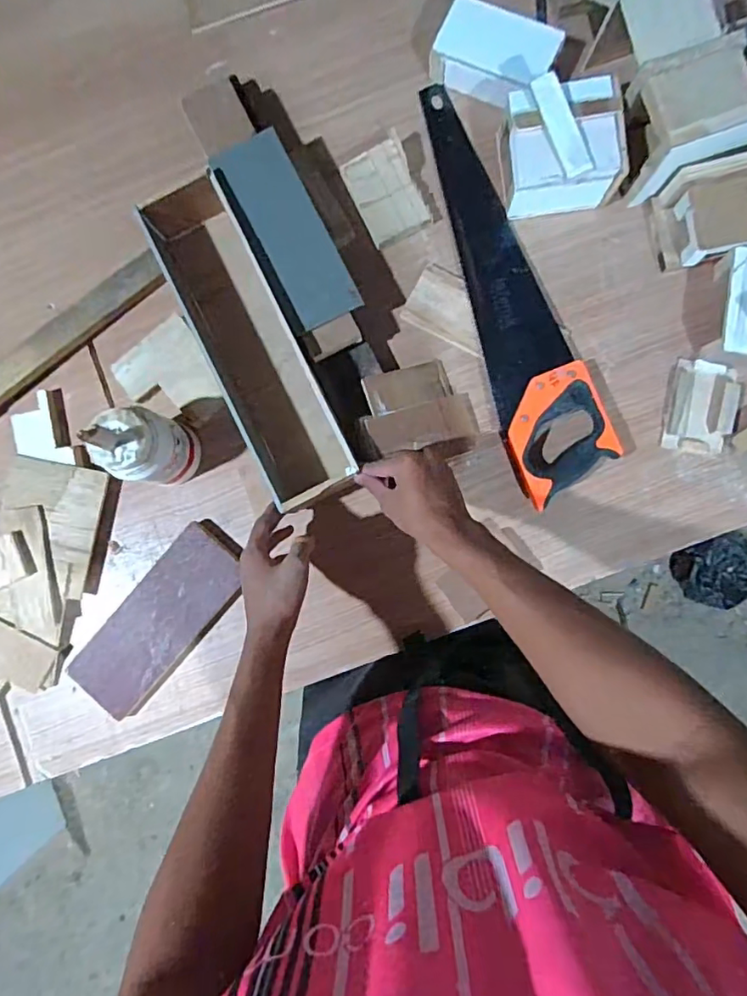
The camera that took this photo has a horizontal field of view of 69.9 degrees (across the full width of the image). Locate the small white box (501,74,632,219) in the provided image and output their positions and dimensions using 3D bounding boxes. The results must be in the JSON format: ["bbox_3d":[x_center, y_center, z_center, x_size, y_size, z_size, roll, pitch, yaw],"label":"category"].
[{"bbox_3d":[0.213,-0.399,0.613,0.134,0.081,0.121,-14,85,1],"label":"small white box"}]

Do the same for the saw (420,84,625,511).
[{"bbox_3d":[0.153,-0.256,0.639,0.111,0.022,0.506,-19,84,1],"label":"saw"}]

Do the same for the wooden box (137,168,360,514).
[{"bbox_3d":[-0.139,-0.174,0.621,0.104,0.081,0.378,-24,87,0],"label":"wooden box"}]

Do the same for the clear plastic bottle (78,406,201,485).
[{"bbox_3d":[-0.246,-0.055,0.590,0.071,0.132,0.077,26,87,4],"label":"clear plastic bottle"}]

